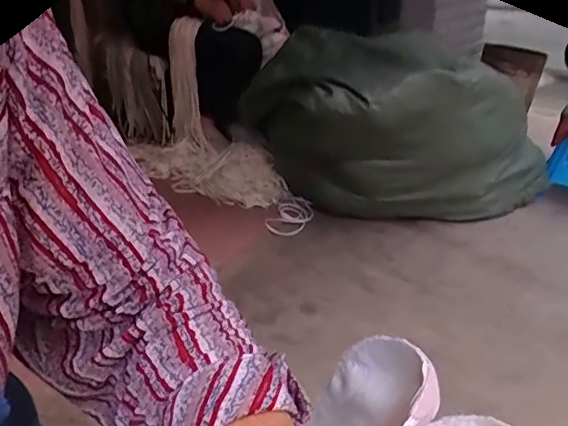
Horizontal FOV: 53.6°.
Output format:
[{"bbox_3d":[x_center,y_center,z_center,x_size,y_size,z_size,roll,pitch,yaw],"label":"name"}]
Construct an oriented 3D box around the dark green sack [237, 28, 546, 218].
[{"bbox_3d":[0.309,-0.236,1.559,0.704,0.463,0.606,-11,27,-26],"label":"dark green sack"}]

